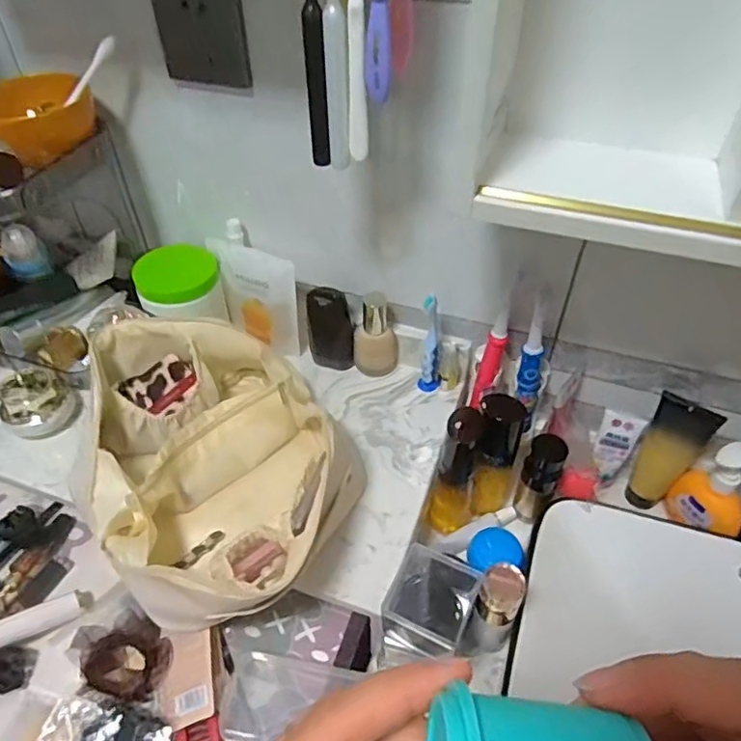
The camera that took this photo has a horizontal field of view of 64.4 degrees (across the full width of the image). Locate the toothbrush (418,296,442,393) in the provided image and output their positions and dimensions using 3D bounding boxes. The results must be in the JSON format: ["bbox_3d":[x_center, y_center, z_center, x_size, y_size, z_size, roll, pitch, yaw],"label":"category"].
[{"bbox_3d":[0.067,-0.031,0.643,0.024,0.138,0.025,3,46,4],"label":"toothbrush"}]

